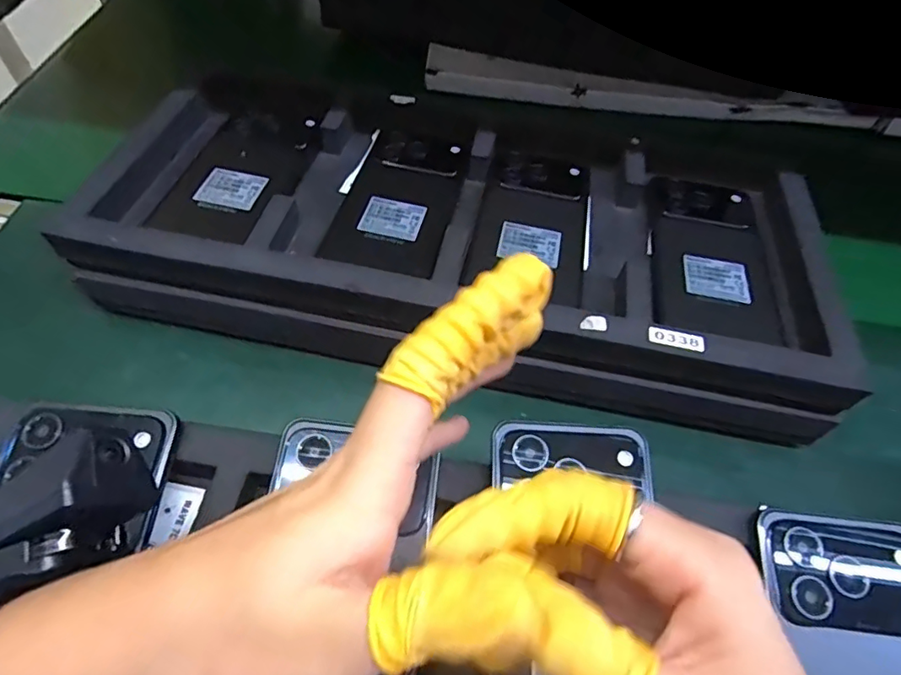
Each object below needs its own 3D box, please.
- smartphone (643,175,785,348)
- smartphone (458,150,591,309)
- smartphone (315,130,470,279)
[{"bbox_3d":[0.177,-0.058,0.370,0.075,0.008,0.145,10,56,1],"label":"smartphone"},{"bbox_3d":[0.058,-0.082,0.383,0.075,0.013,0.144,12,56,3],"label":"smartphone"},{"bbox_3d":[-0.034,-0.102,0.385,0.073,0.008,0.138,14,57,4],"label":"smartphone"}]

